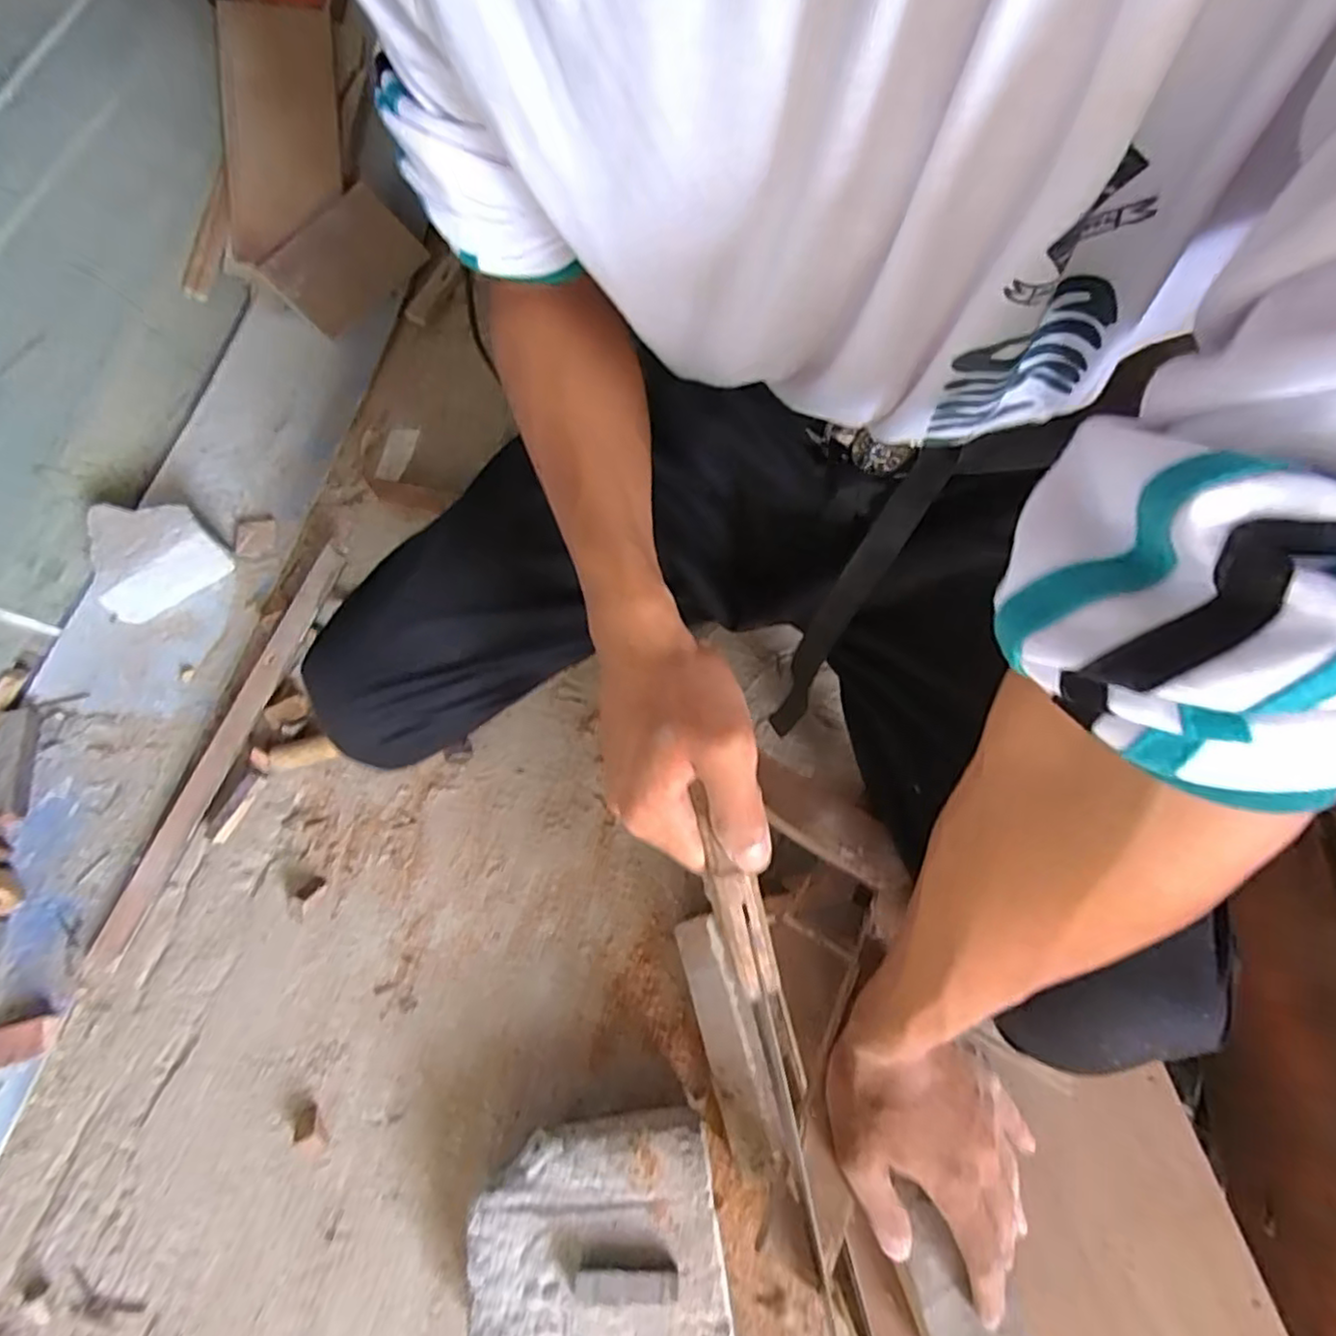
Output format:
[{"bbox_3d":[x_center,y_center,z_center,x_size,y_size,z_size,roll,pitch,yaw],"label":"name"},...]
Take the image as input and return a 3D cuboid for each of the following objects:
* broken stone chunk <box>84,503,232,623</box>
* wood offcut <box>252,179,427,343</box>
[{"bbox_3d":[-0.617,-0.139,0.789,0.135,0.073,0.118,-40,73,-14],"label":"broken stone chunk"},{"bbox_3d":[-0.472,-0.594,0.963,0.194,0.012,0.153,-43,90,-2],"label":"wood offcut"}]

